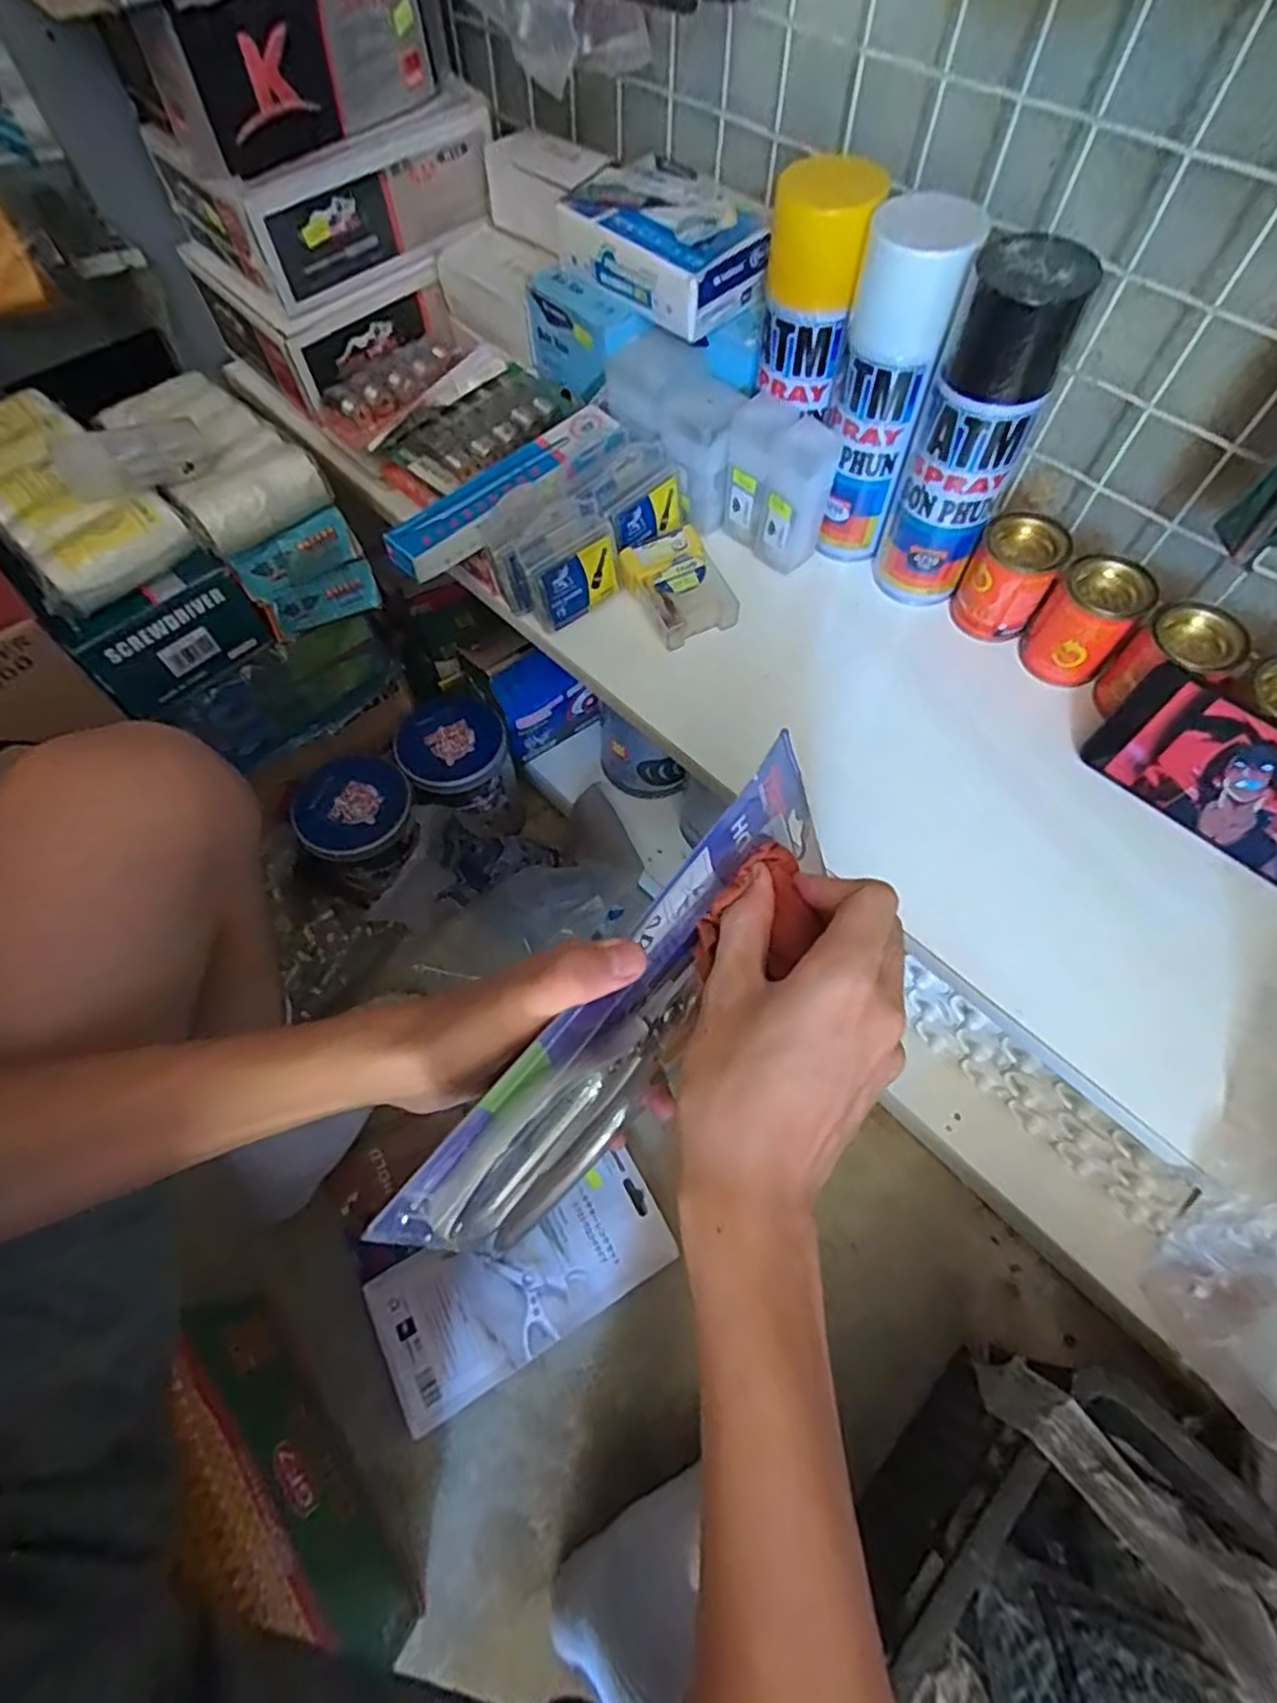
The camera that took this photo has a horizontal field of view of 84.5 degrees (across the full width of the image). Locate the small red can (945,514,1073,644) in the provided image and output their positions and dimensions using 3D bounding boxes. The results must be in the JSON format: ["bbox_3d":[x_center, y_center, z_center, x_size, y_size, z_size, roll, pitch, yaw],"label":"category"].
[{"bbox_3d":[0.256,-0.189,0.492,0.053,0.072,0.048,30,66,15],"label":"small red can"}]

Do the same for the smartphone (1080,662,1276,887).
[{"bbox_3d":[0.360,-0.037,0.417,0.161,0.074,0.009,41,43,18],"label":"smartphone"}]

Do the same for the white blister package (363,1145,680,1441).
[{"bbox_3d":[-0.102,0.382,0.636,0.258,0.018,0.120,-27,66,-14],"label":"white blister package"}]

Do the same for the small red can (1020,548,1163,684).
[{"bbox_3d":[0.300,-0.153,0.472,0.052,0.070,0.051,0,62,0],"label":"small red can"}]

